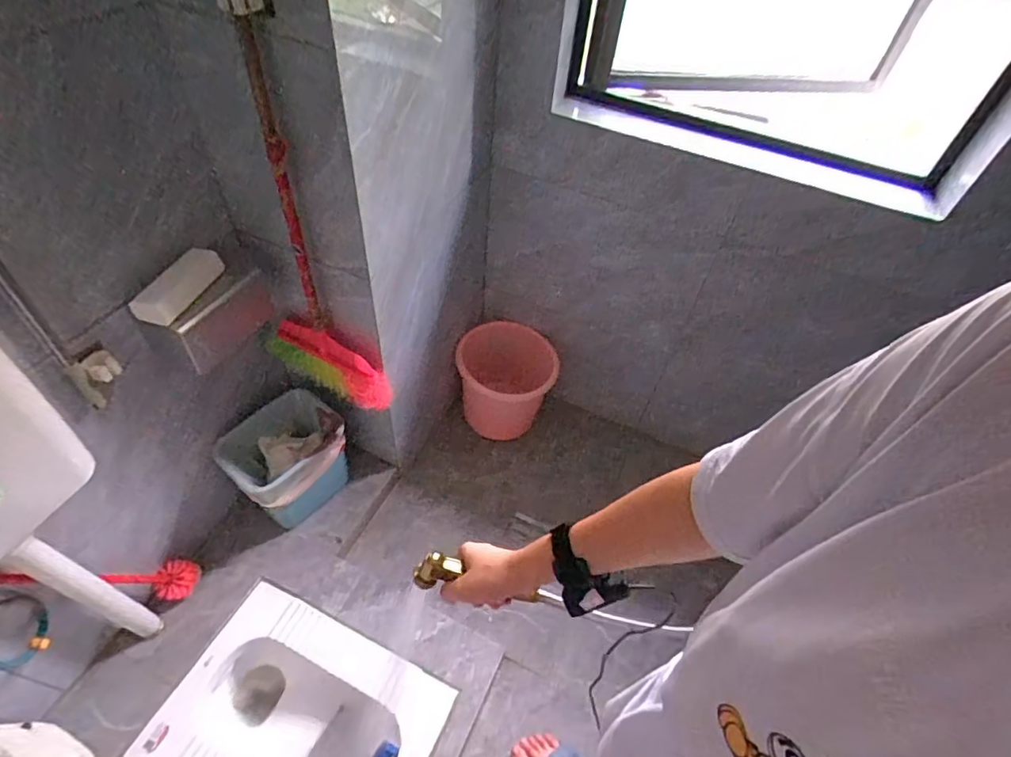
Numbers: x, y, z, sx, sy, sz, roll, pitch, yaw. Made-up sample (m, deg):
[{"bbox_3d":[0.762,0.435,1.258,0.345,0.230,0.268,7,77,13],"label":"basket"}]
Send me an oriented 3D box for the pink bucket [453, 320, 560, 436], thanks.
[{"bbox_3d":[0.005,0.002,1.690,0.304,0.269,0.279,2,52,-3],"label":"pink bucket"}]

